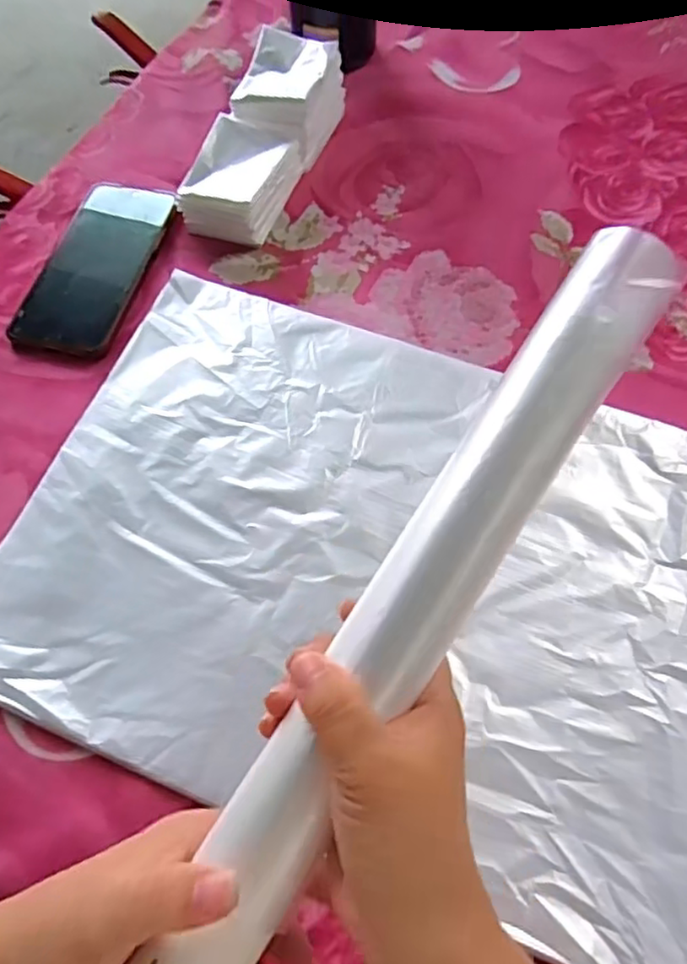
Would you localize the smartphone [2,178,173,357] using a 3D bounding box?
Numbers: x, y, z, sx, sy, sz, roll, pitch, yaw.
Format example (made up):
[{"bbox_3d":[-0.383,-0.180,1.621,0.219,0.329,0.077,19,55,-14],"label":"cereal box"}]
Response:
[{"bbox_3d":[-0.188,-0.168,0.489,0.081,0.012,0.163,13,66,8],"label":"smartphone"}]

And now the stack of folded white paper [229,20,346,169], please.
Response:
[{"bbox_3d":[-0.046,-0.314,0.530,0.067,0.060,0.097,19,67,11],"label":"stack of folded white paper"}]

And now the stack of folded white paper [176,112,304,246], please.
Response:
[{"bbox_3d":[-0.082,-0.232,0.498,0.069,0.042,0.089,21,67,12],"label":"stack of folded white paper"}]

